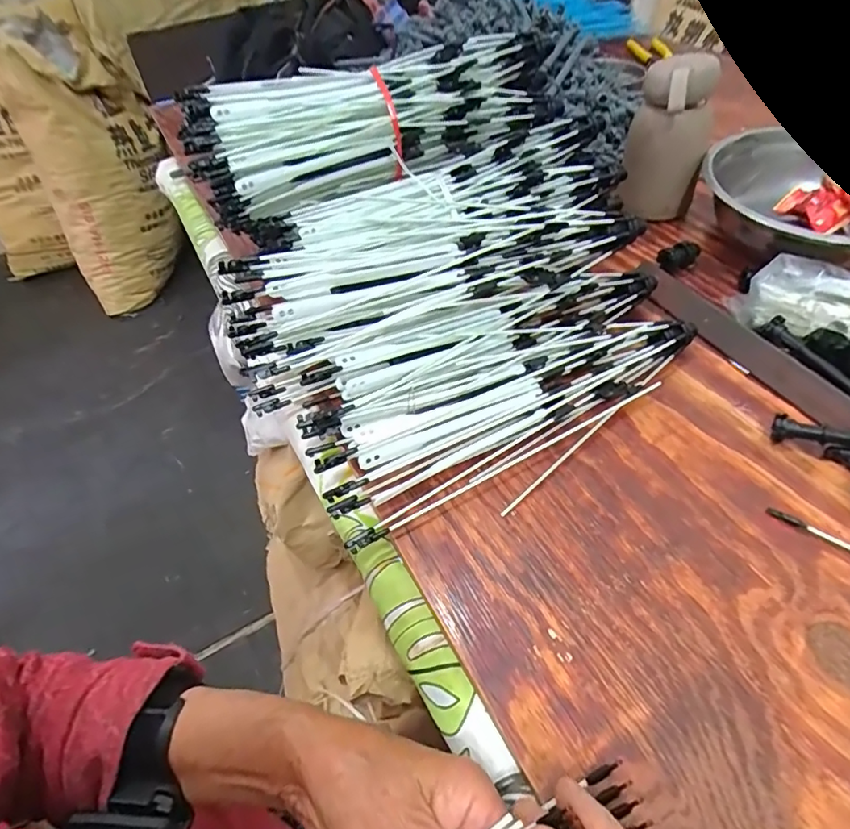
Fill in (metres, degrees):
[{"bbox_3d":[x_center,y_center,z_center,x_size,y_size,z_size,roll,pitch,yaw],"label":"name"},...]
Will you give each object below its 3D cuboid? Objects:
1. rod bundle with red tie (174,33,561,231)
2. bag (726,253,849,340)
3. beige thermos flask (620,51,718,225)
[{"bbox_3d":[-0.045,-0.256,0.464,0.319,0.082,0.090,-18,49,-9],"label":"rod bundle with red tie"},{"bbox_3d":[0.322,-0.087,0.418,0.125,0.038,0.059,30,58,28],"label":"bag"},{"bbox_3d":[0.243,-0.274,0.527,0.076,0.139,0.058,16,52,19],"label":"beige thermos flask"}]

